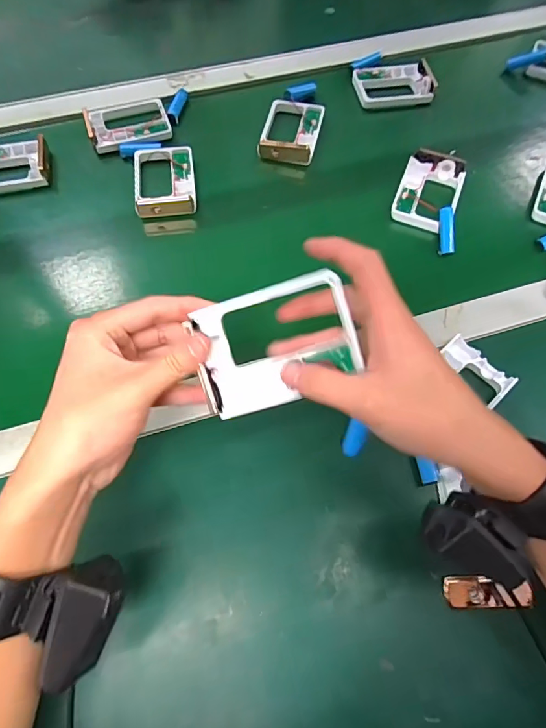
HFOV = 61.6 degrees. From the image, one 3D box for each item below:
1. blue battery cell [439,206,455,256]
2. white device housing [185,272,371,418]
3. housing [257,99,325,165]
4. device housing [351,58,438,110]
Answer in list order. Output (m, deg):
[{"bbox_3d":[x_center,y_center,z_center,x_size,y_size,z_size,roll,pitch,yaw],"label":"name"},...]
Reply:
[{"bbox_3d":[0.188,-0.145,0.496,0.014,0.014,0.052,-2,89,-2],"label":"blue battery cell"},{"bbox_3d":[0.000,-0.011,0.277,0.091,0.015,0.071,-17,91,6],"label":"white device housing"},{"bbox_3d":[0.023,-0.291,0.565,0.068,0.019,0.098,10,65,4],"label":"housing"},{"bbox_3d":[0.161,-0.377,0.616,0.103,0.024,0.080,-15,66,-8],"label":"device housing"}]

